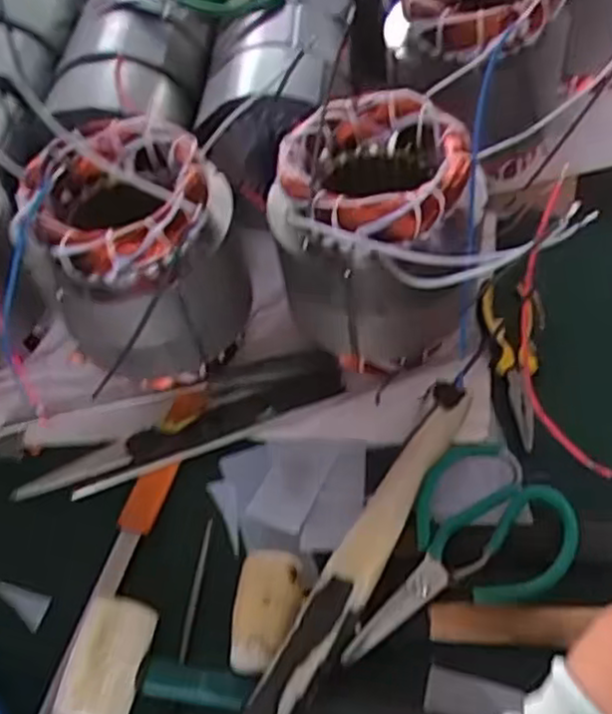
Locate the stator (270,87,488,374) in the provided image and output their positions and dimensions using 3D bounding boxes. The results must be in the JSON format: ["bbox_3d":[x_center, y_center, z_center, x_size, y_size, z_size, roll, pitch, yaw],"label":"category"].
[{"bbox_3d":[0.052,-0.078,0.553,0.156,0.177,0.155,11,58,12],"label":"stator"}]

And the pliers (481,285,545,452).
[{"bbox_3d":[0.166,0.009,0.568,0.048,0.030,0.124,-1,69,4],"label":"pliers"}]

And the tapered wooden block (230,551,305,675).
[{"bbox_3d":[-0.025,0.173,0.491,0.044,0.042,0.082,3,57,7],"label":"tapered wooden block"}]

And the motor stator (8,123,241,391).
[{"bbox_3d":[-0.122,-0.072,0.569,0.140,0.168,0.136,-6,56,1],"label":"motor stator"}]

